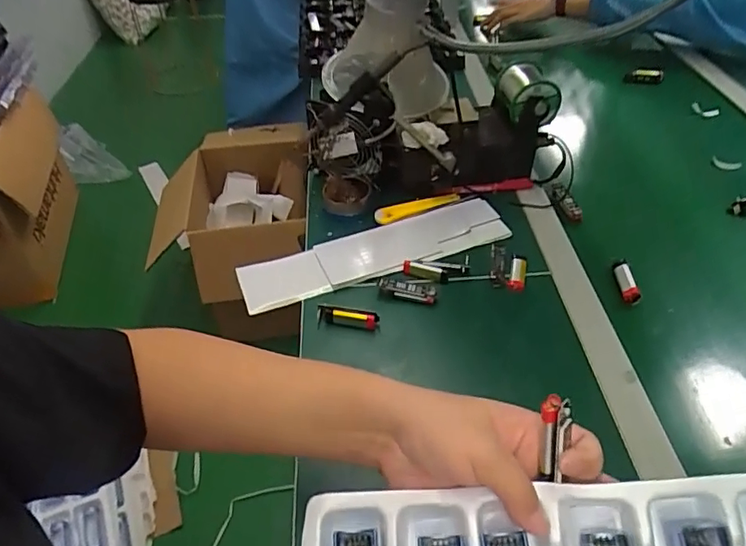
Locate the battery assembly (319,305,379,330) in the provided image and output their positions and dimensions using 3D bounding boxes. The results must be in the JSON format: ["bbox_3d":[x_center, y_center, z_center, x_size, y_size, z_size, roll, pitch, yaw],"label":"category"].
[{"bbox_3d":[-0.026,0.047,0.580,0.065,0.016,0.013,4,45,6],"label":"battery assembly"}]

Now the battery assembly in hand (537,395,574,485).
[{"bbox_3d":[0.110,0.100,0.325,0.017,0.051,0.013,3,12,5],"label":"battery assembly in hand"}]

